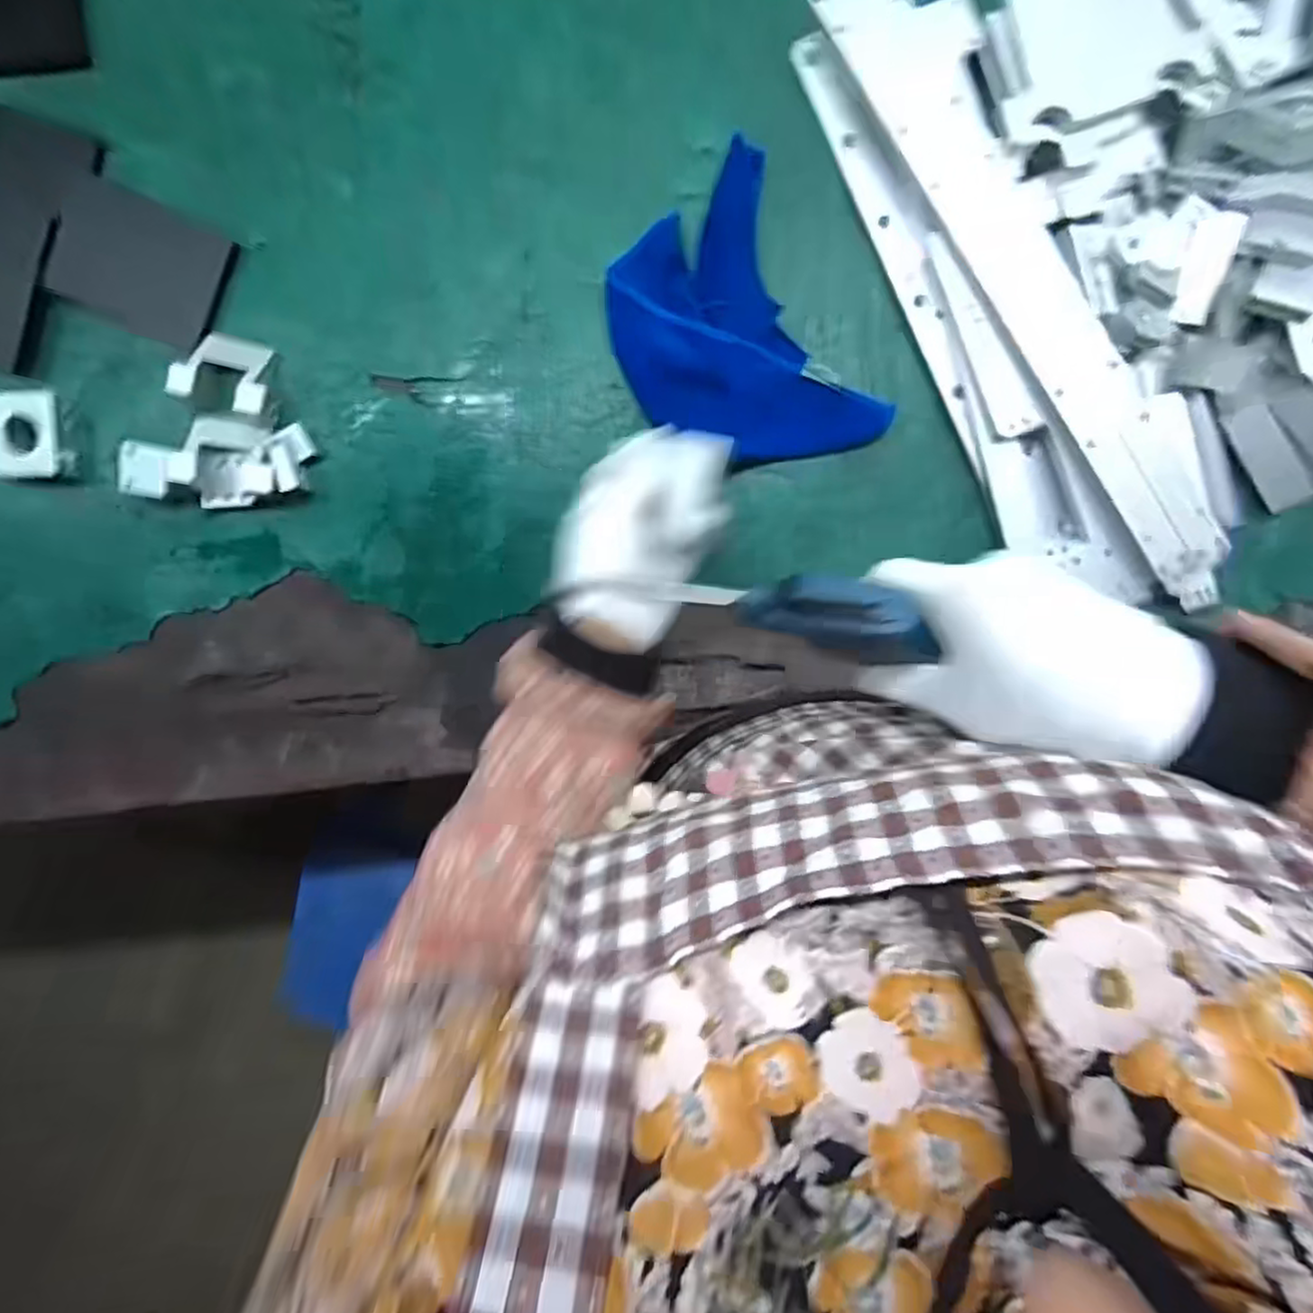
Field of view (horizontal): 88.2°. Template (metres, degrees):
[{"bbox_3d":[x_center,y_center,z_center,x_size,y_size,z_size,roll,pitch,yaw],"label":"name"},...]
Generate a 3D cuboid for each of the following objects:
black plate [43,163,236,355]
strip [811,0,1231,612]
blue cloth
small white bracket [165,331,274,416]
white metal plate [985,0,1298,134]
[{"bbox_3d":[-0.383,-0.289,0.497,0.129,0.012,0.088,27,98,-1],"label":"black plate"},{"bbox_3d":[0.255,-0.236,0.449,0.058,0.019,0.476,-32,96,8],"label":"strip"},{"bbox_3d":[0.048,-0.233,0.479,0.151,0.033,0.192,-31,96,8],"label":"blue cloth"},{"bbox_3d":[-0.318,-0.210,0.499,0.066,0.024,0.051,15,98,1],"label":"small white bracket"},{"bbox_3d":[0.304,-0.403,0.425,0.177,0.016,0.100,-11,98,6],"label":"white metal plate"}]

